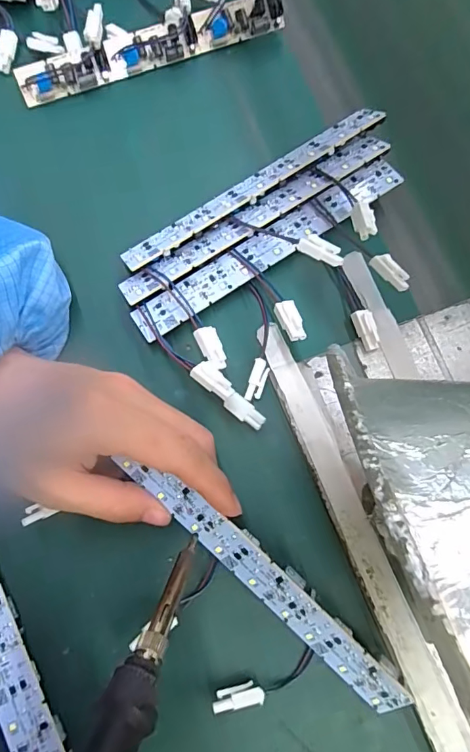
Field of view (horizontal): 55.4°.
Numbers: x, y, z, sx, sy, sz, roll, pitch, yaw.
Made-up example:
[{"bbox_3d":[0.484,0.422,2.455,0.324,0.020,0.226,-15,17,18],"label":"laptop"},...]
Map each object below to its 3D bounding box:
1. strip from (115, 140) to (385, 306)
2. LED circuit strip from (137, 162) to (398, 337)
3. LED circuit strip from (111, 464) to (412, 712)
[{"bbox_3d":[0.013,-0.100,0.282,0.191,0.005,0.020,-32,61,-6],"label":"strip"},{"bbox_3d":[0.021,-0.081,0.281,0.188,0.006,0.024,-34,79,-8],"label":"LED circuit strip"},{"bbox_3d":[0.014,0.104,0.227,0.182,0.004,0.025,45,116,-1],"label":"LED circuit strip"}]

